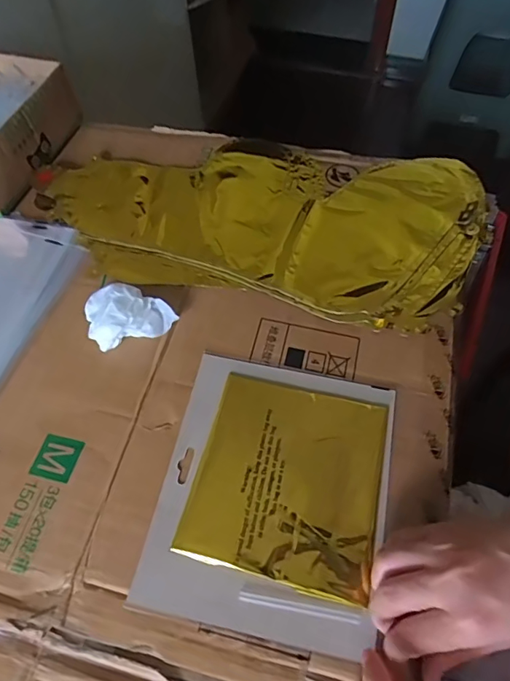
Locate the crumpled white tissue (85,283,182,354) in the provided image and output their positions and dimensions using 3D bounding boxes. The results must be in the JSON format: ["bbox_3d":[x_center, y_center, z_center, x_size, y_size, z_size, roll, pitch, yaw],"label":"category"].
[{"bbox_3d":[-0.109,-0.025,0.418,0.071,0.029,0.048,-15,60,-8],"label":"crumpled white tissue"}]

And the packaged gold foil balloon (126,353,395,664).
[{"bbox_3d":[0.015,0.107,0.357,0.160,0.008,0.193,10,60,7],"label":"packaged gold foil balloon"}]

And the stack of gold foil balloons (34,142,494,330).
[{"bbox_3d":[0.003,-0.135,0.502,0.446,0.022,0.224,11,60,8],"label":"stack of gold foil balloons"}]

